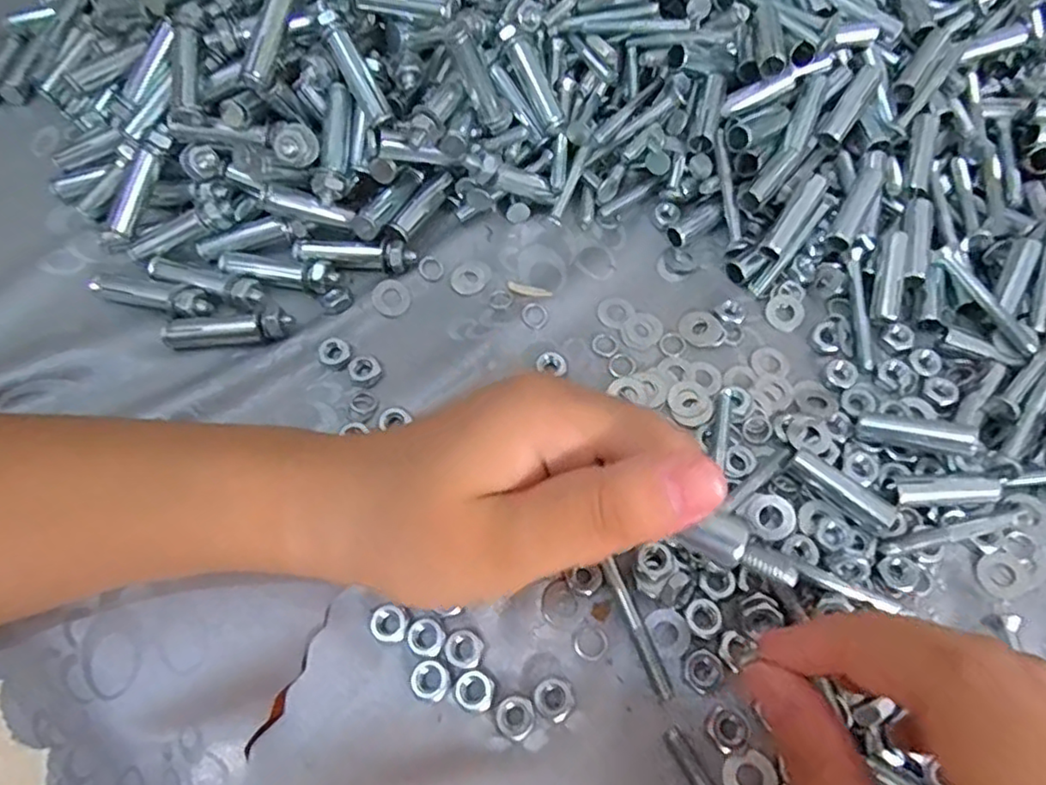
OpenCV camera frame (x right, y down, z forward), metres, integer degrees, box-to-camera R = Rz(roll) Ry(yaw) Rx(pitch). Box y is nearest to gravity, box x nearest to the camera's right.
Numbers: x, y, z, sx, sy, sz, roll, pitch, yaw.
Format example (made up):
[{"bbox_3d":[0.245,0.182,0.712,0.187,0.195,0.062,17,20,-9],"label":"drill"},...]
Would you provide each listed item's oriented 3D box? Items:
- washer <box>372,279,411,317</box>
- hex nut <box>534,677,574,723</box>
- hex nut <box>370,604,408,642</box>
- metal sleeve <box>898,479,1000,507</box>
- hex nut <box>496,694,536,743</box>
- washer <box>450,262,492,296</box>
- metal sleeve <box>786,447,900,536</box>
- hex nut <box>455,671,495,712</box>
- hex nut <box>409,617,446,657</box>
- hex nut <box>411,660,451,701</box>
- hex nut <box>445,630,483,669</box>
[{"bbox_3d":[-0.060,-0.043,0.287,0.017,0.004,0.017,4,74,-14],"label":"washer"},{"bbox_3d":[0.011,0.104,0.215,0.013,0.004,0.012,27,67,14],"label":"hex nut"},{"bbox_3d":[-0.047,0.082,0.225,0.013,0.004,0.012,2,63,2],"label":"hex nut"},{"bbox_3d":[0.156,0.037,0.235,0.037,0.008,0.009,-2,63,0],"label":"metal sleeve"},{"bbox_3d":[-0.002,0.108,0.212,0.013,0.005,0.013,-37,68,-16],"label":"hex nut"},{"bbox_3d":[-0.024,-0.054,0.295,0.017,0.004,0.020,26,67,13],"label":"washer"},{"bbox_3d":[0.120,0.037,0.238,0.040,0.008,0.013,40,71,19],"label":"metal sleeve"},{"bbox_3d":[-0.016,0.101,0.216,0.012,0.005,0.012,3,63,3],"label":"hex nut"},{"bbox_3d":[-0.034,0.086,0.222,0.013,0.004,0.012,12,64,7],"label":"hex nut"},{"bbox_3d":[-0.032,0.098,0.217,0.013,0.005,0.012,13,64,8],"label":"hex nut"},{"bbox_3d":[-0.021,0.089,0.220,0.012,0.004,0.012,8,64,5],"label":"hex nut"}]

